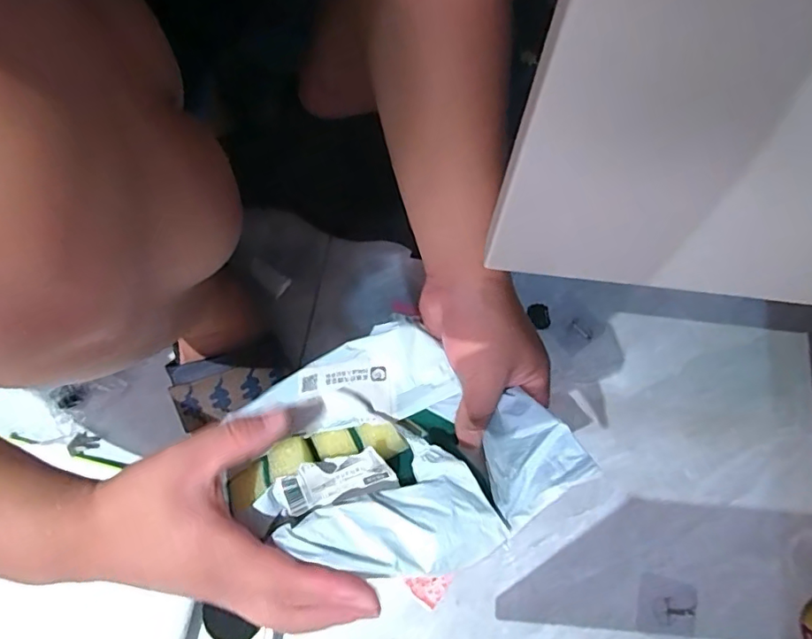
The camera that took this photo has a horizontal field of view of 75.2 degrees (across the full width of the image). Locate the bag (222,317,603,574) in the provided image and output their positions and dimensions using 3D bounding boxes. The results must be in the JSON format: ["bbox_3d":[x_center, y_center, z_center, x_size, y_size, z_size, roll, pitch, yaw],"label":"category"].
[{"bbox_3d":[-0.012,0.084,0.356,0.196,0.069,0.169,-30,72,-12],"label":"bag"}]

